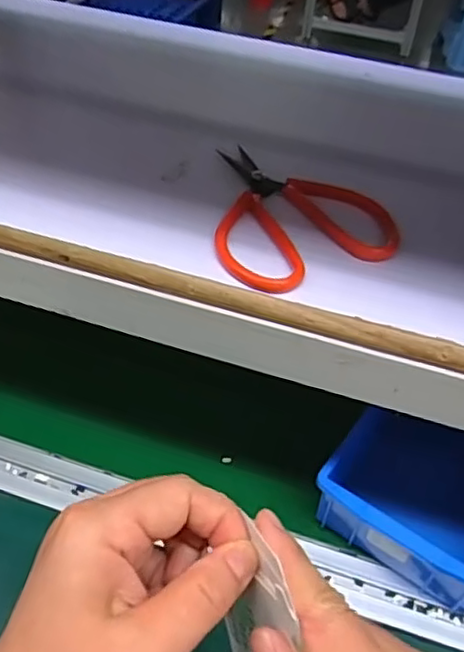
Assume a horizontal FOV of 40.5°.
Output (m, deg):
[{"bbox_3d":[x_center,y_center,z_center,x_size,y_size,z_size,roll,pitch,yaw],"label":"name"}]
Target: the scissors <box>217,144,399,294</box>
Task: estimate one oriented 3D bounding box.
[{"bbox_3d":[0.030,-0.066,0.358,0.096,0.011,0.108,-16,50,-19],"label":"scissors"}]

